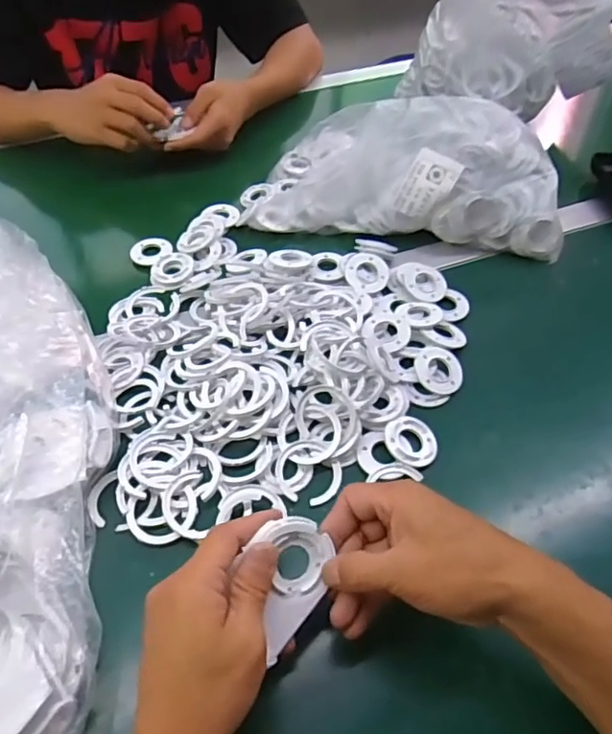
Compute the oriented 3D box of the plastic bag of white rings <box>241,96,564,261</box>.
[{"bbox_3d":[0.117,-0.241,0.632,0.331,0.095,0.199,9,52,6],"label":"plastic bag of white rings"}]

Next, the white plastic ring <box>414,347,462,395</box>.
[{"bbox_3d":[0.117,0.003,0.492,0.044,0.007,0.041,4,71,-11],"label":"white plastic ring"}]

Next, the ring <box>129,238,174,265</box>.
[{"bbox_3d":[-0.168,-0.127,0.609,0.044,0.008,0.041,0,50,0],"label":"ring"}]

